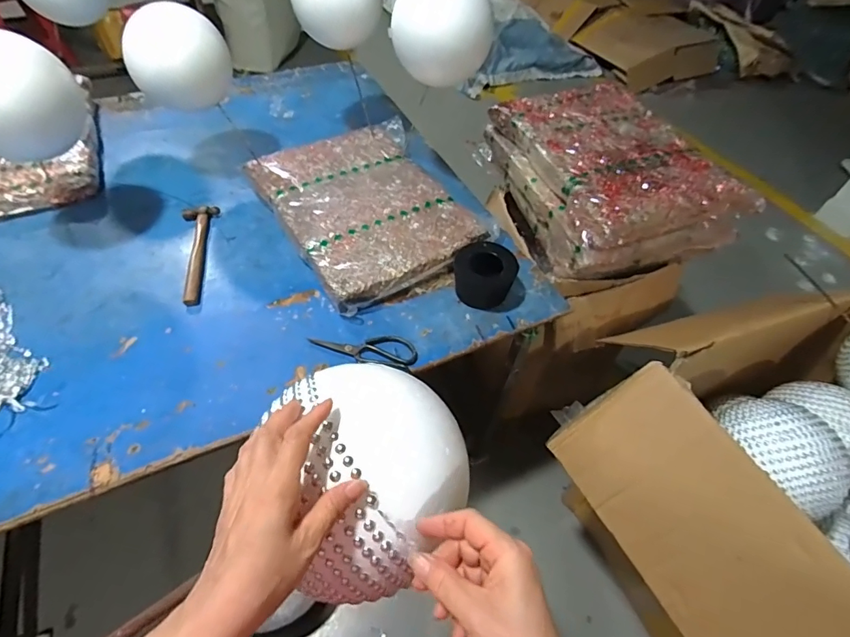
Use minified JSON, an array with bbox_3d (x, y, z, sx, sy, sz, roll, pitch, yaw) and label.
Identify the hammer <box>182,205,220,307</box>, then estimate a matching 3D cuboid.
[{"bbox_3d":[-0.449,-0.134,0.913,0.064,0.027,0.266,-10,51,-12],"label":"hammer"}]

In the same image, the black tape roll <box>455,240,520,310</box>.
[{"bbox_3d":[0.115,-0.085,0.876,0.111,0.086,0.102,2,50,-2],"label":"black tape roll"}]

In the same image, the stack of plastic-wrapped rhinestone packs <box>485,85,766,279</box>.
[{"bbox_3d":[0.405,-0.334,1.080,0.382,0.169,0.503,-13,52,-14],"label":"stack of plastic-wrapped rhinestone packs"}]

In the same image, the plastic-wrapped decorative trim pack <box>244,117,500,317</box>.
[{"bbox_3d":[-0.121,-0.256,1.015,0.400,0.063,0.525,-25,55,-22],"label":"plastic-wrapped decorative trim pack"}]

